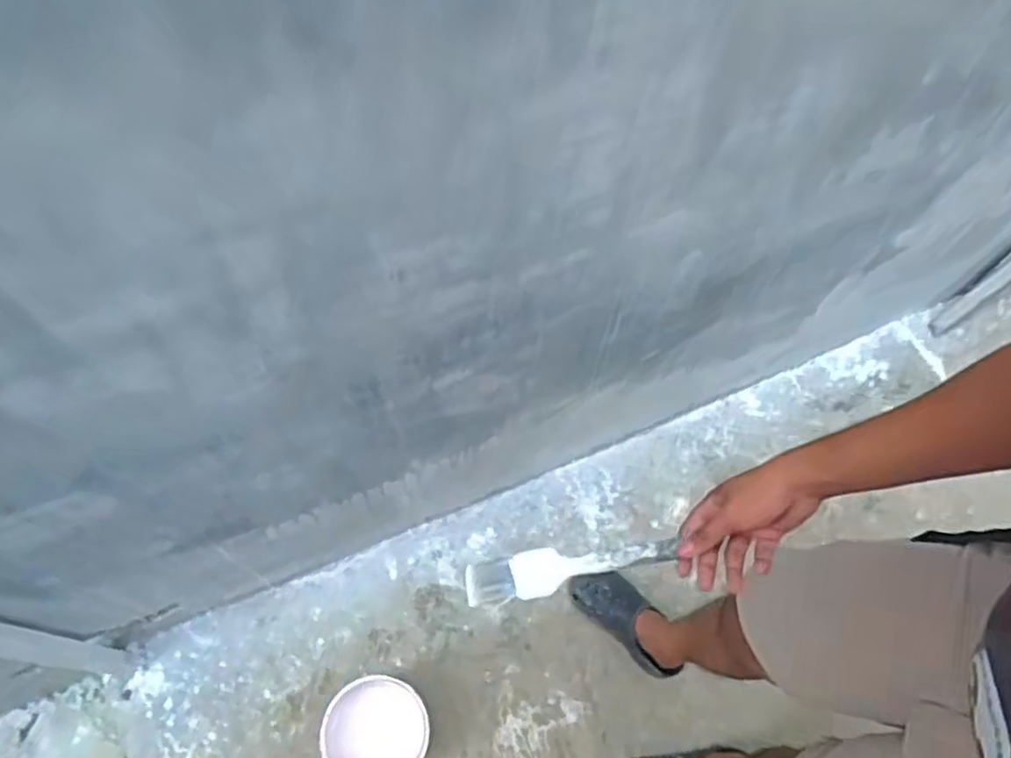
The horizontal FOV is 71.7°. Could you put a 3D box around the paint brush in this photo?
[{"bbox_3d":[0.060,0.201,0.742,0.237,0.016,0.048,-18,60,25],"label":"paint brush"}]

